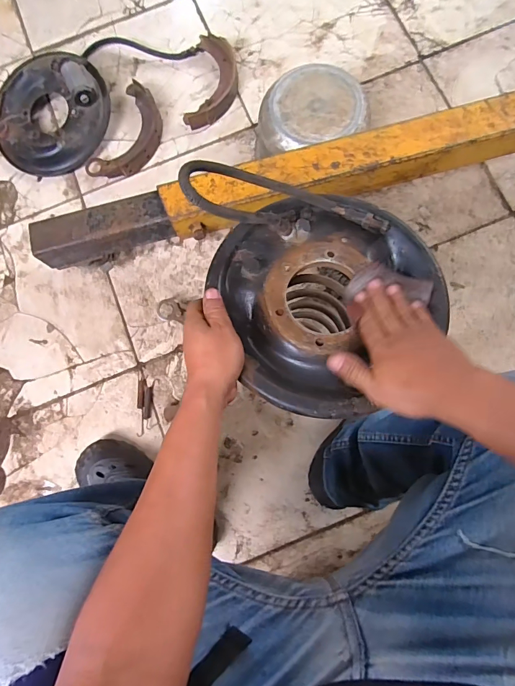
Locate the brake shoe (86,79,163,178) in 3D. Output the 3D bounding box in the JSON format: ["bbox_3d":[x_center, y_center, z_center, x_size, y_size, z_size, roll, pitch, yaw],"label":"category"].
[{"bbox_3d":[-0.276,-0.453,0.832,0.119,0.043,0.222,25,83,6],"label":"brake shoe"}]

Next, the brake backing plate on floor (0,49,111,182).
[{"bbox_3d":[-0.454,-0.503,0.829,0.259,0.090,0.248,0,81,3],"label":"brake backing plate on floor"}]

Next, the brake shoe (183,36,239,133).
[{"bbox_3d":[-0.094,-0.572,0.842,0.096,0.028,0.220,7,82,4],"label":"brake shoe"}]

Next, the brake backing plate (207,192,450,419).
[{"bbox_3d":[0.086,-0.056,0.436,0.243,0.055,0.253,0,81,3],"label":"brake backing plate"}]

